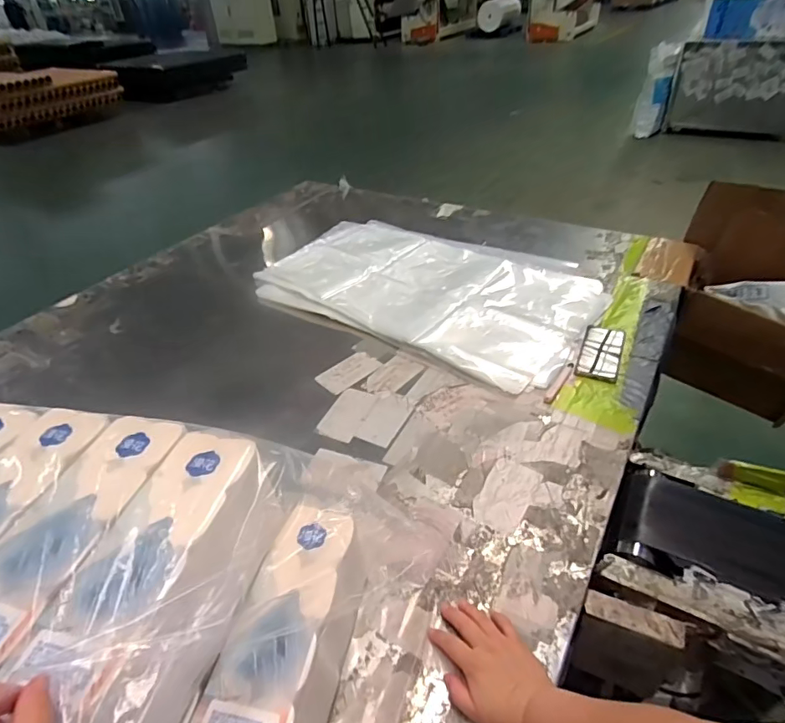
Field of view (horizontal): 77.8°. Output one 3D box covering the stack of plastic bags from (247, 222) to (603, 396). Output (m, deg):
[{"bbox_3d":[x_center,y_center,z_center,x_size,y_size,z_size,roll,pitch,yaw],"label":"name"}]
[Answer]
[{"bbox_3d":[0.085,-0.205,1.233,0.810,0.031,0.497,22,46,28],"label":"stack of plastic bags"}]

